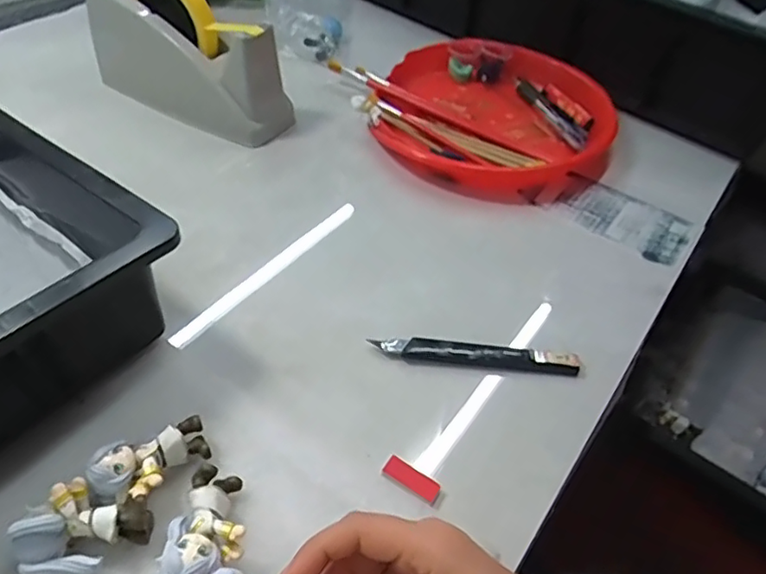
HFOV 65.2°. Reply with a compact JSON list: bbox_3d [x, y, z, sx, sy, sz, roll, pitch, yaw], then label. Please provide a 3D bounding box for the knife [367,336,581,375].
[{"bbox_3d":[0.064,0.047,0.415,0.140,0.010,0.015,5,46,0],"label":"knife"}]

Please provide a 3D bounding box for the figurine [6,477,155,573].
[{"bbox_3d":[-0.150,0.127,0.302,0.053,0.036,0.043,14,45,6],"label":"figurine"}]

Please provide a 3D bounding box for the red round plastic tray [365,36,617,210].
[{"bbox_3d":[0.114,-0.181,0.618,0.237,0.045,0.240,3,46,-3],"label":"red round plastic tray"}]

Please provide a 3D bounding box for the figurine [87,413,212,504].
[{"bbox_3d":[-0.127,0.098,0.329,0.062,0.024,0.032,-22,52,-24],"label":"figurine"}]

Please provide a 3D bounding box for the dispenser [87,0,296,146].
[{"bbox_3d":[-0.194,-0.234,0.584,0.212,0.113,0.063,24,49,17],"label":"dispenser"}]

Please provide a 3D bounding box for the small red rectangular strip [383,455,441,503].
[{"bbox_3d":[0.017,0.112,0.350,0.033,0.005,0.013,28,50,20],"label":"small red rectangular strip"}]

